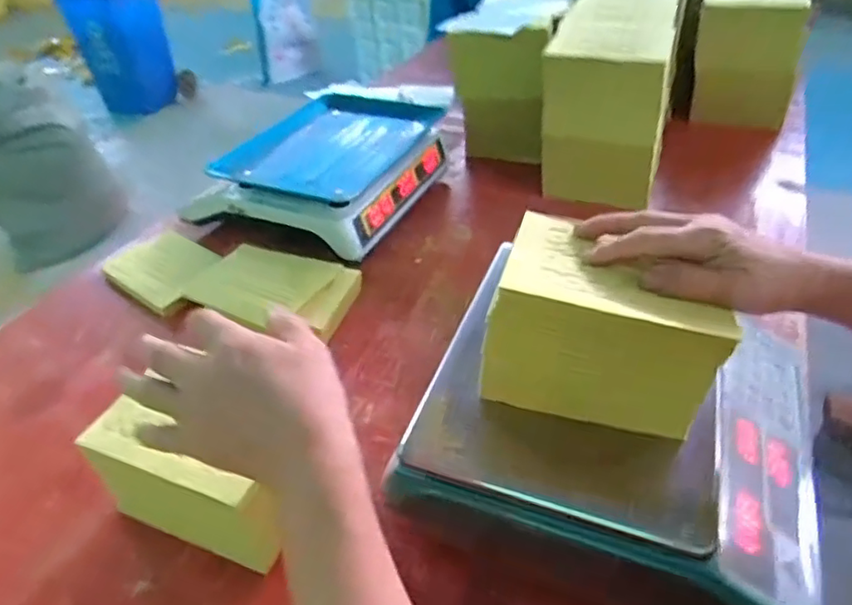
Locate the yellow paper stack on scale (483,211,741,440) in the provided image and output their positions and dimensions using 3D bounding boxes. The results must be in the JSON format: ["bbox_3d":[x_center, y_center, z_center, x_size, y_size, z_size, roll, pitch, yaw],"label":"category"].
[{"bbox_3d":[0.143,0.011,0.459,0.167,0.107,0.125,10,41,14],"label":"yellow paper stack on scale"}]

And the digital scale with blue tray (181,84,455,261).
[{"bbox_3d":[-0.154,-0.224,0.907,0.301,0.089,0.351,16,43,21],"label":"digital scale with blue tray"}]

